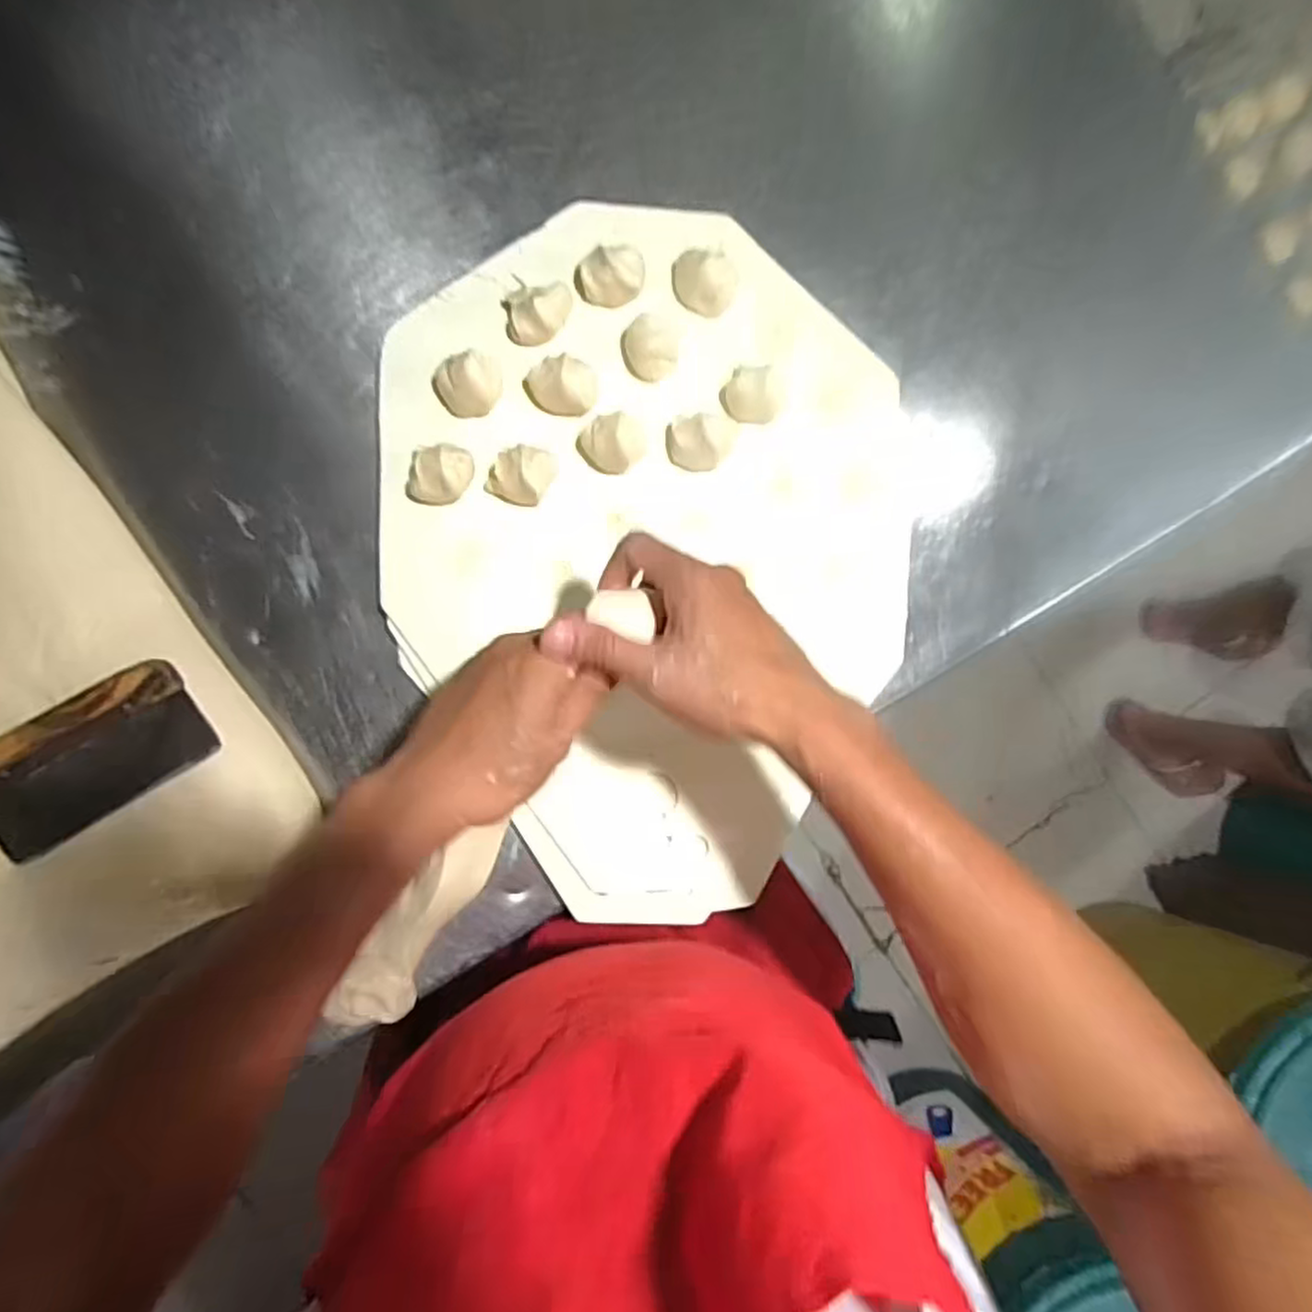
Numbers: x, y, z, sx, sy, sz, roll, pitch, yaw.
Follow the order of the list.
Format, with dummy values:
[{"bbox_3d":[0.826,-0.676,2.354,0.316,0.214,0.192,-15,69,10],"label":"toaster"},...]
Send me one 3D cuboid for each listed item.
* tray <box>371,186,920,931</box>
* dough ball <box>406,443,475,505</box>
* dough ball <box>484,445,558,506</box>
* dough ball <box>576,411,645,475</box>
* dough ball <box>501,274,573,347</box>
[{"bbox_3d":[-0.004,-0.074,0.538,0.391,0.045,0.533,1,88,-7],"label":"tray"},{"bbox_3d":[-0.155,-0.130,0.508,0.048,0.029,0.037,-11,89,-7],"label":"dough ball"},{"bbox_3d":[-0.097,-0.131,0.515,0.040,0.029,0.041,31,85,-5],"label":"dough ball"},{"bbox_3d":[-0.031,-0.156,0.524,0.041,0.029,0.039,-39,93,-7],"label":"dough ball"},{"bbox_3d":[-0.091,-0.254,0.521,0.048,0.028,0.047,0,88,-7],"label":"dough ball"}]

